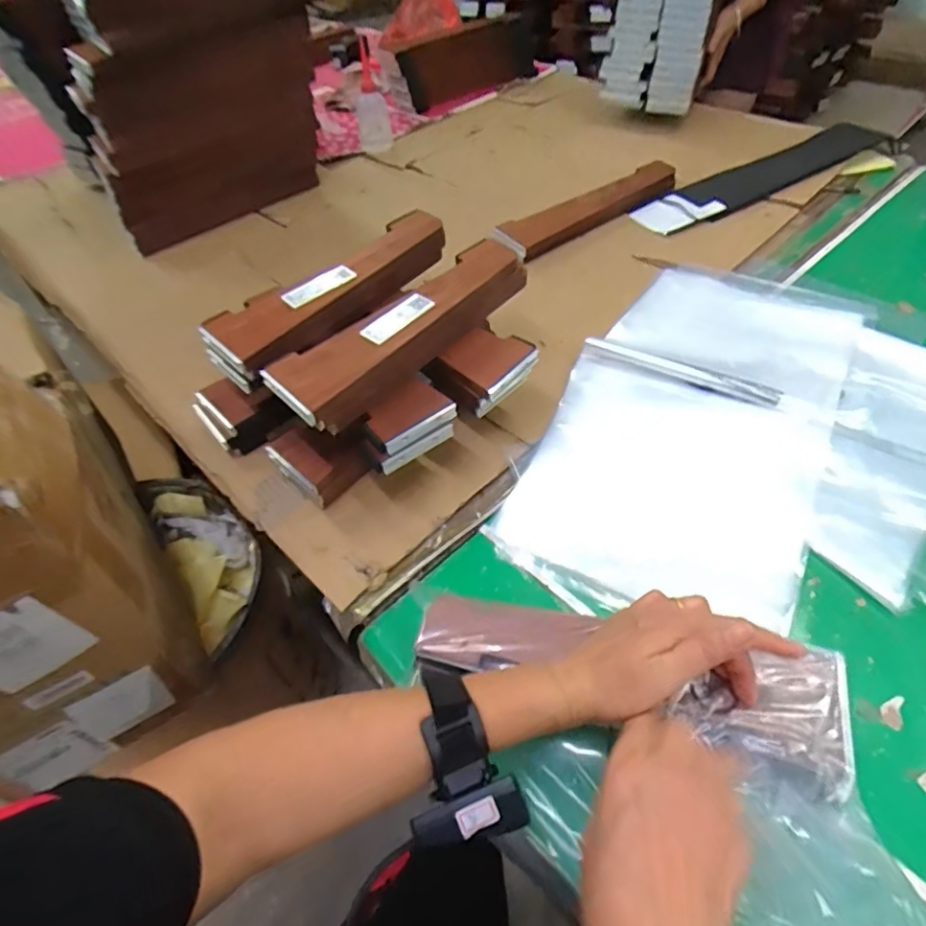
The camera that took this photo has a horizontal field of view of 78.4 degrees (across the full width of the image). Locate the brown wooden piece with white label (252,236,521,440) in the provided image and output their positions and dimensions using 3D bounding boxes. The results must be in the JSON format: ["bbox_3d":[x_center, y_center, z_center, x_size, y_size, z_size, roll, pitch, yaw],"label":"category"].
[{"bbox_3d":[-0.054,-0.135,0.583,0.298,0.050,0.074,-39,57,-23],"label":"brown wooden piece with white label"}]

